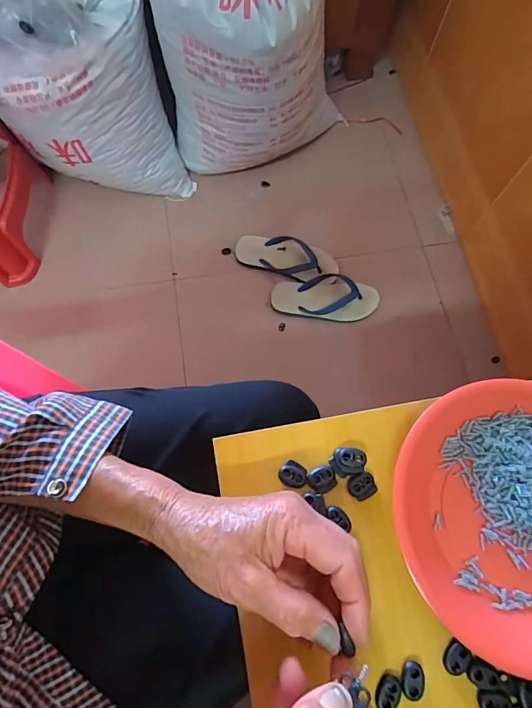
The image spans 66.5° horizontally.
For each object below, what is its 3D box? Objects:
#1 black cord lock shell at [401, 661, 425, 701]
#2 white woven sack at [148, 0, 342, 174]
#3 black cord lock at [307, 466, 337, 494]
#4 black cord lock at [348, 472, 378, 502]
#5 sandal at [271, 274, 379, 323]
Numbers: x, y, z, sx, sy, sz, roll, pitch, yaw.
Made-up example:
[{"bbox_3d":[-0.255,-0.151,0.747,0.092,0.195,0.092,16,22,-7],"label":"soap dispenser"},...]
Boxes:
[{"bbox_3d":[0.100,0.222,0.275,0.016,0.004,0.021,9,71,2],"label":"black cord lock shell"},{"bbox_3d":[-0.038,-0.632,0.748,0.308,0.641,0.245,22,72,6],"label":"white woven sack"},{"bbox_3d":[0.044,0.098,0.316,0.021,0.005,0.019,-23,73,-9],"label":"black cord lock"},{"bbox_3d":[0.075,0.103,0.314,0.021,0.006,0.019,-28,74,-10],"label":"black cord lock"},{"bbox_3d":[0.132,-0.126,0.908,0.237,0.044,0.097,7,71,1],"label":"sandal"}]

